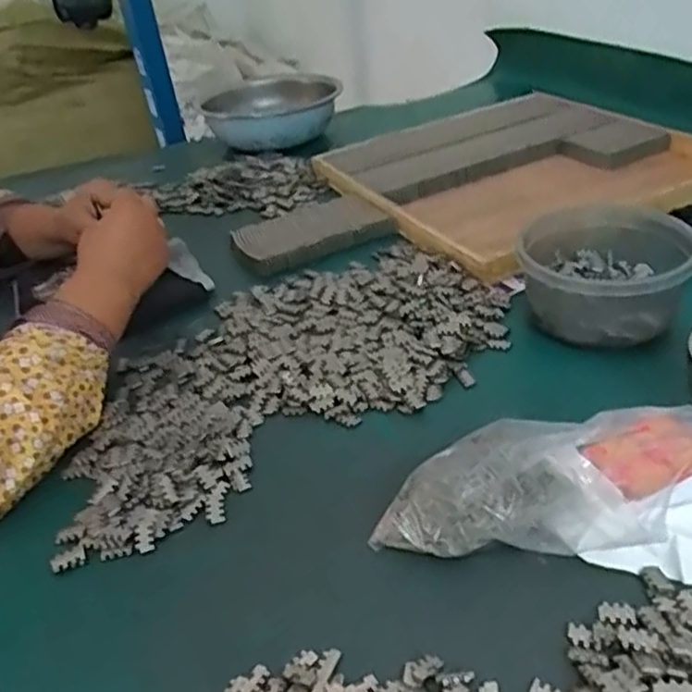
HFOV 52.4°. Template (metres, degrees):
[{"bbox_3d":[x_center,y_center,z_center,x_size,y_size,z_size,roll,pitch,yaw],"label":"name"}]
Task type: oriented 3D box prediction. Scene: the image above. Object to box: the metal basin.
[{"bbox_3d":[-0.104,-0.362,1.101,0.180,0.088,0.180,-4,33,3],"label":"metal basin"}]

